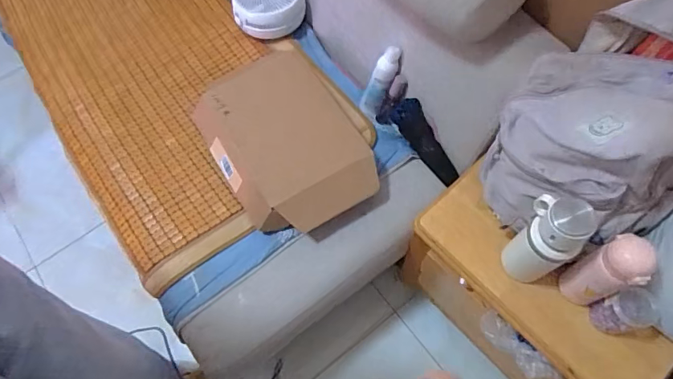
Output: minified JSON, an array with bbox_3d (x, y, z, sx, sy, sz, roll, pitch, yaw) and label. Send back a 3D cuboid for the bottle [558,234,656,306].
[{"bbox_3d":[0.429,0.137,0.725,0.069,0.189,0.069,-1,66,3],"label":"bottle"}]

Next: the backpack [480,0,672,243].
[{"bbox_3d":[0.436,-0.086,0.722,0.314,0.329,0.284,33,71,16],"label":"backpack"}]

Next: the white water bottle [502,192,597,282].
[{"bbox_3d":[0.337,0.084,0.740,0.065,0.232,0.095,-23,66,-7],"label":"white water bottle"}]

